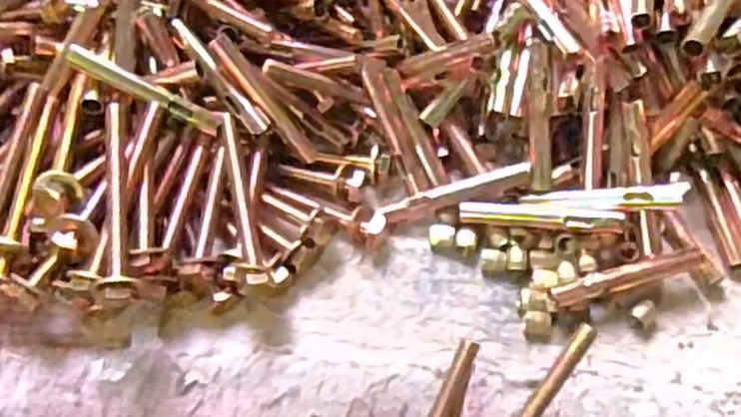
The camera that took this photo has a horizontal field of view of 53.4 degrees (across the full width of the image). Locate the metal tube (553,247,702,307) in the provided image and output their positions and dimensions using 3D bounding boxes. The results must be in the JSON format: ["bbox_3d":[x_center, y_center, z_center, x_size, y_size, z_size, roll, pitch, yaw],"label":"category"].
[{"bbox_3d":[0.131,0.035,0.379,0.080,0.014,0.013,-15,63,-8],"label":"metal tube"}]

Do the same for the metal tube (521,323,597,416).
[{"bbox_3d":[0.076,0.080,0.320,0.007,0.005,0.070,34,92,17],"label":"metal tube"}]

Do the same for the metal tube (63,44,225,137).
[{"bbox_3d":[-0.117,-0.062,0.386,0.084,0.010,0.013,26,62,-24],"label":"metal tube"}]

